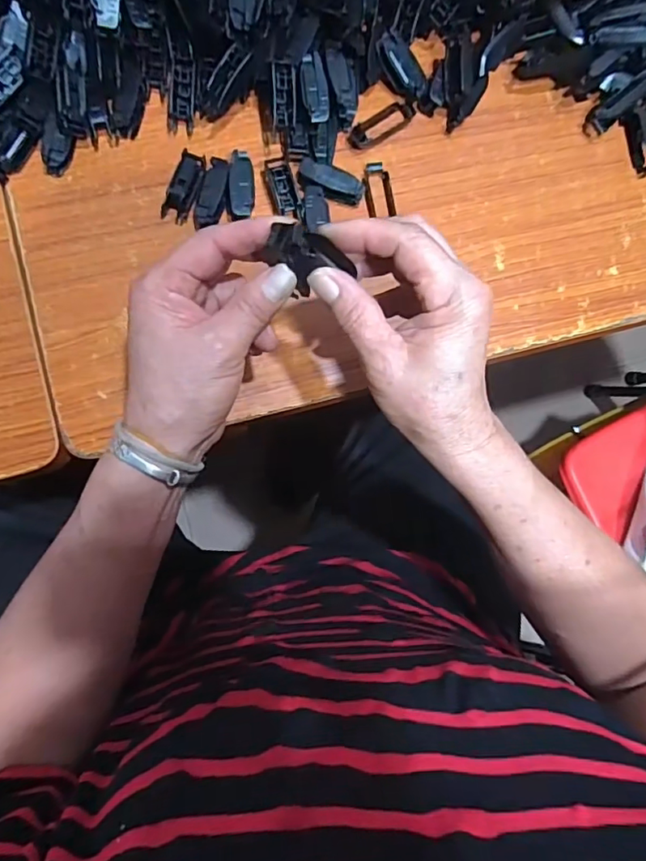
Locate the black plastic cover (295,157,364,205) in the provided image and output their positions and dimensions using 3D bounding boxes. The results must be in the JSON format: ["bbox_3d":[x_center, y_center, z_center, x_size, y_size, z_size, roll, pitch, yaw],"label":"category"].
[{"bbox_3d":[0.006,-0.180,0.379,0.048,0.012,0.020,16,84,-4],"label":"black plastic cover"}]

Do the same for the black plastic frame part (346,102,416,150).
[{"bbox_3d":[0.044,-0.232,0.394,0.057,0.005,0.018,-37,89,-8],"label":"black plastic frame part"}]

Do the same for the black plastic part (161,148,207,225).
[{"bbox_3d":[-0.097,-0.172,0.371,0.020,0.016,0.049,21,83,-4],"label":"black plastic part"}]

